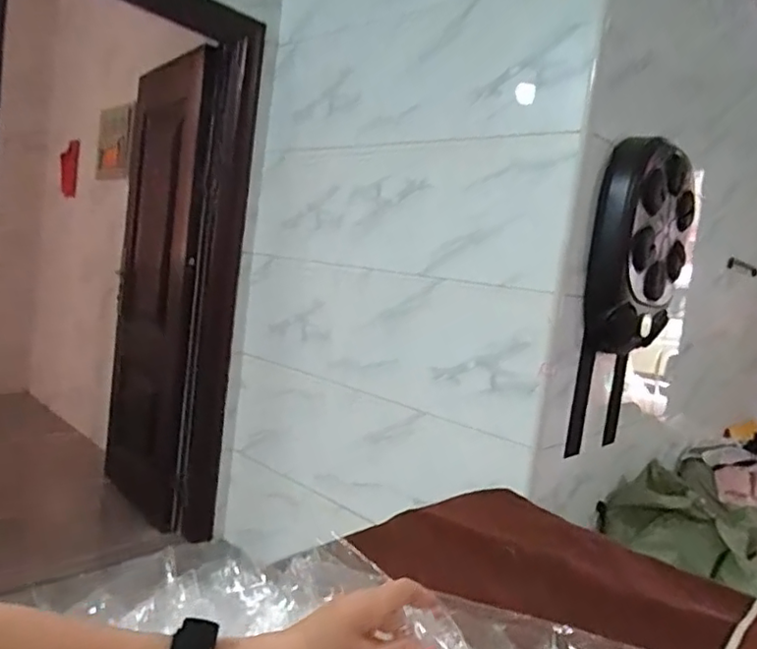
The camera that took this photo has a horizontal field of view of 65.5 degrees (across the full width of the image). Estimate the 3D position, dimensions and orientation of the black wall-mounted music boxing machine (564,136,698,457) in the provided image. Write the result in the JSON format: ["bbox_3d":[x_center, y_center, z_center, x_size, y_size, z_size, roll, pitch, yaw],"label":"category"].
[{"bbox_3d":[0.716,-0.057,1.672,0.420,0.871,0.110,3,14,-38],"label":"black wall-mounted music boxing machine"}]

